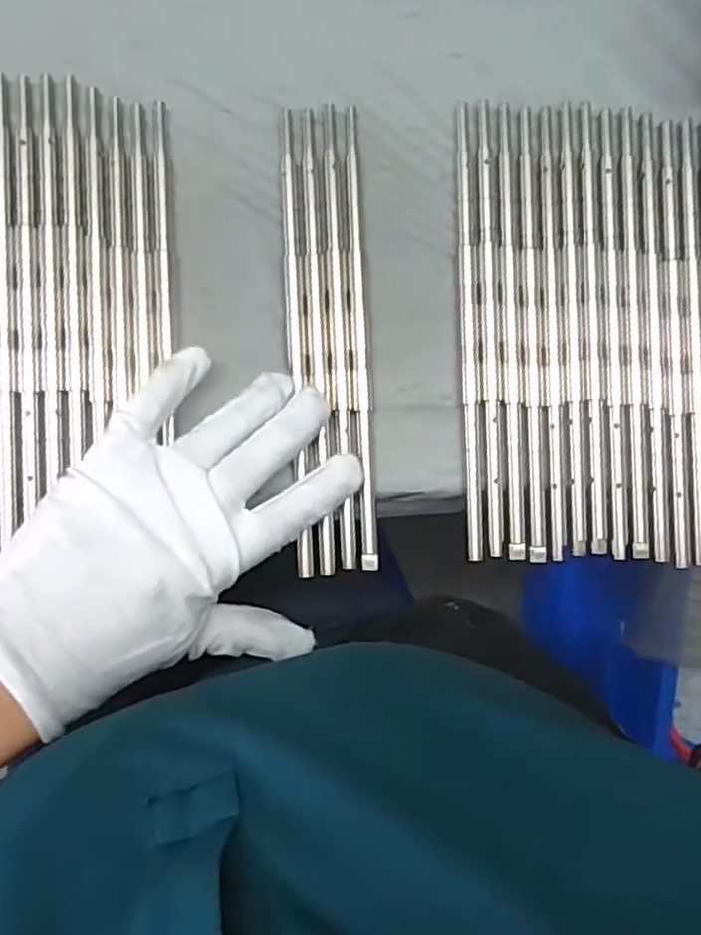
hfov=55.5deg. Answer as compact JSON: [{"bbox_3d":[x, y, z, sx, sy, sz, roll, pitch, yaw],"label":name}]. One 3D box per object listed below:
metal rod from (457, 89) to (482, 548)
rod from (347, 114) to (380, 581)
[{"bbox_3d":[0.055,-0.064,0.310,0.007,0.004,0.210,-1,88,-6],"label":"metal rod"},{"bbox_3d":[0.005,-0.060,0.307,0.007,0.004,0.211,-2,88,-6],"label":"rod"}]

